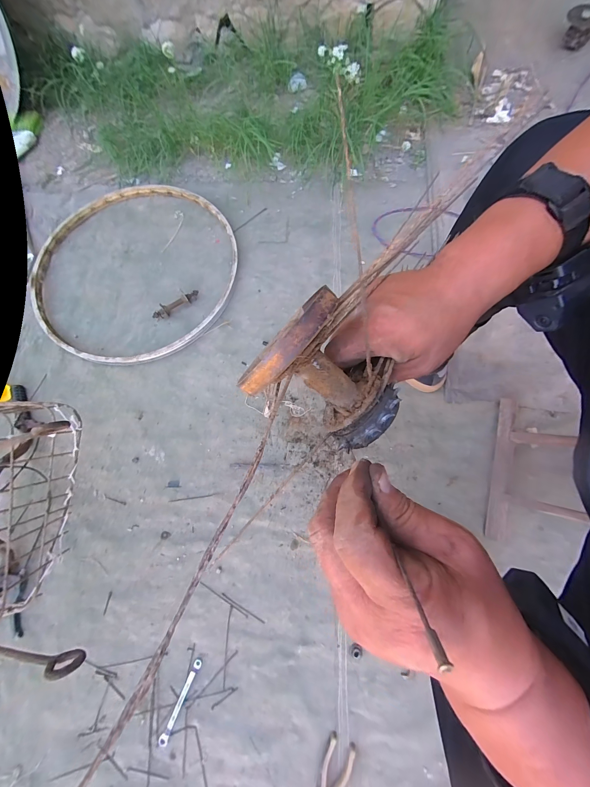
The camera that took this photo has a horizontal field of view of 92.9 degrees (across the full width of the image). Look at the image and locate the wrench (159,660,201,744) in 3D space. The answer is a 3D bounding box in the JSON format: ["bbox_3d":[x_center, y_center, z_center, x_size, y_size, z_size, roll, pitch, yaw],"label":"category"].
[{"bbox_3d":[-0.225,0.605,0.548,0.016,0.009,0.135,24,77,8],"label":"wrench"}]

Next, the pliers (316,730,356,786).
[{"bbox_3d":[0.063,0.720,0.502,0.052,0.006,0.172,18,76,6],"label":"pliers"}]

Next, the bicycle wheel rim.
[{"bbox_3d":[-0.455,-0.368,0.814,0.578,0.028,0.600,0,75,2],"label":"bicycle wheel rim"}]

